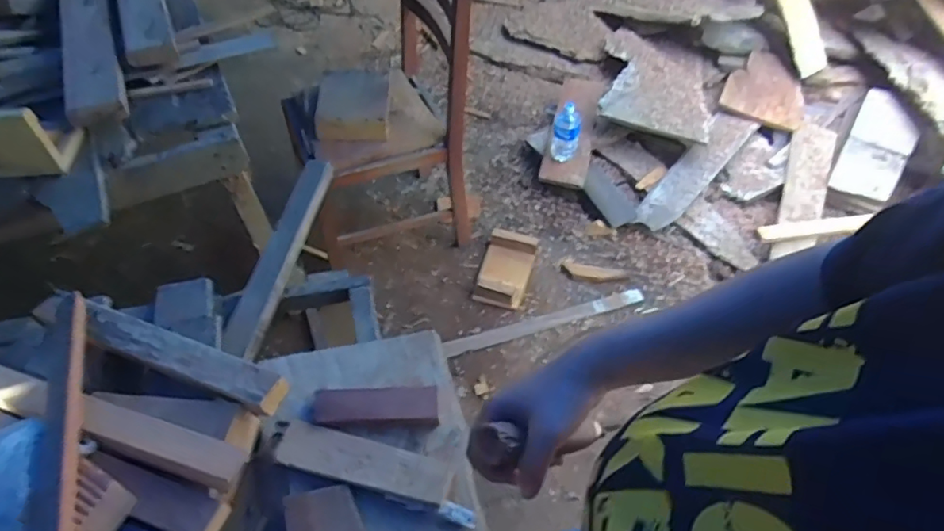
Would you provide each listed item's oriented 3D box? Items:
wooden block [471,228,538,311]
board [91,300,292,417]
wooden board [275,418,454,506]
[{"bbox_3d":[0.114,-0.013,1.799,0.154,0.057,0.305,11,50,9],"label":"wooden block"},{"bbox_3d":[-0.415,0.122,0.787,0.340,0.027,0.056,18,52,14],"label":"board"},{"bbox_3d":[-0.145,0.261,0.760,0.238,0.019,0.060,12,50,10],"label":"wooden board"}]

